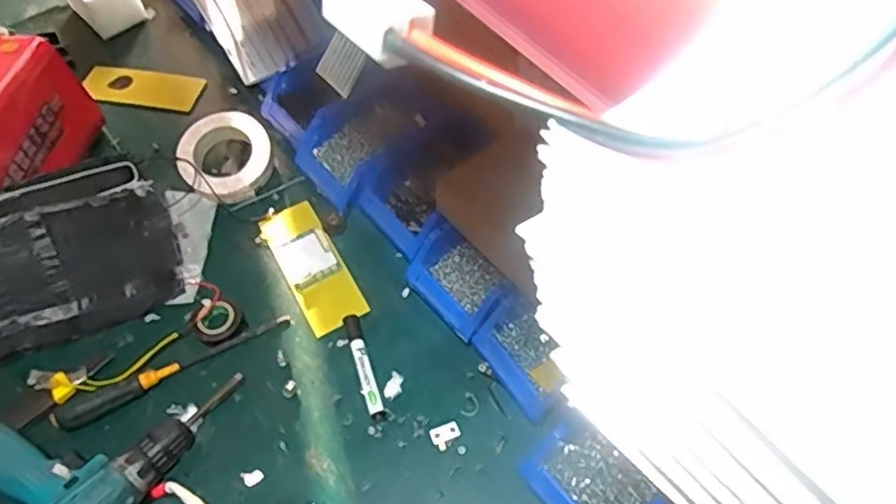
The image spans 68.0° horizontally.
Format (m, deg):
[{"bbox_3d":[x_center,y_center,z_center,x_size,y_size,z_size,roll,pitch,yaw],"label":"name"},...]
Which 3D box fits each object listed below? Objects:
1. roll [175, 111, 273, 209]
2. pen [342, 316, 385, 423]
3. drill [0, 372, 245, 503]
[{"bbox_3d":[-0.302,-0.128,0.904,0.119,0.060,0.125,1,57,-2],"label":"roll"},{"bbox_3d":[-0.096,0.129,0.753,0.020,0.012,0.133,-15,58,-9],"label":"pen"},{"bbox_3d":[-0.357,0.181,0.688,0.259,0.060,0.195,-39,64,-22],"label":"drill"}]

